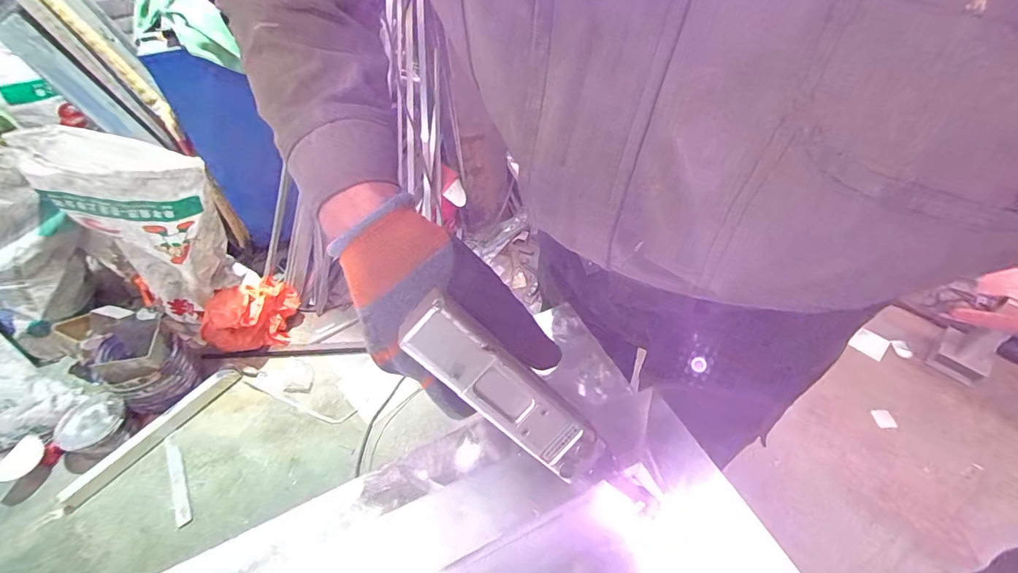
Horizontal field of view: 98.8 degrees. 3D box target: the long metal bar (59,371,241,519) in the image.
[{"bbox_3d":[-1.034,0.426,1.280,0.064,0.032,0.510,26,54,24],"label":"long metal bar"}]

